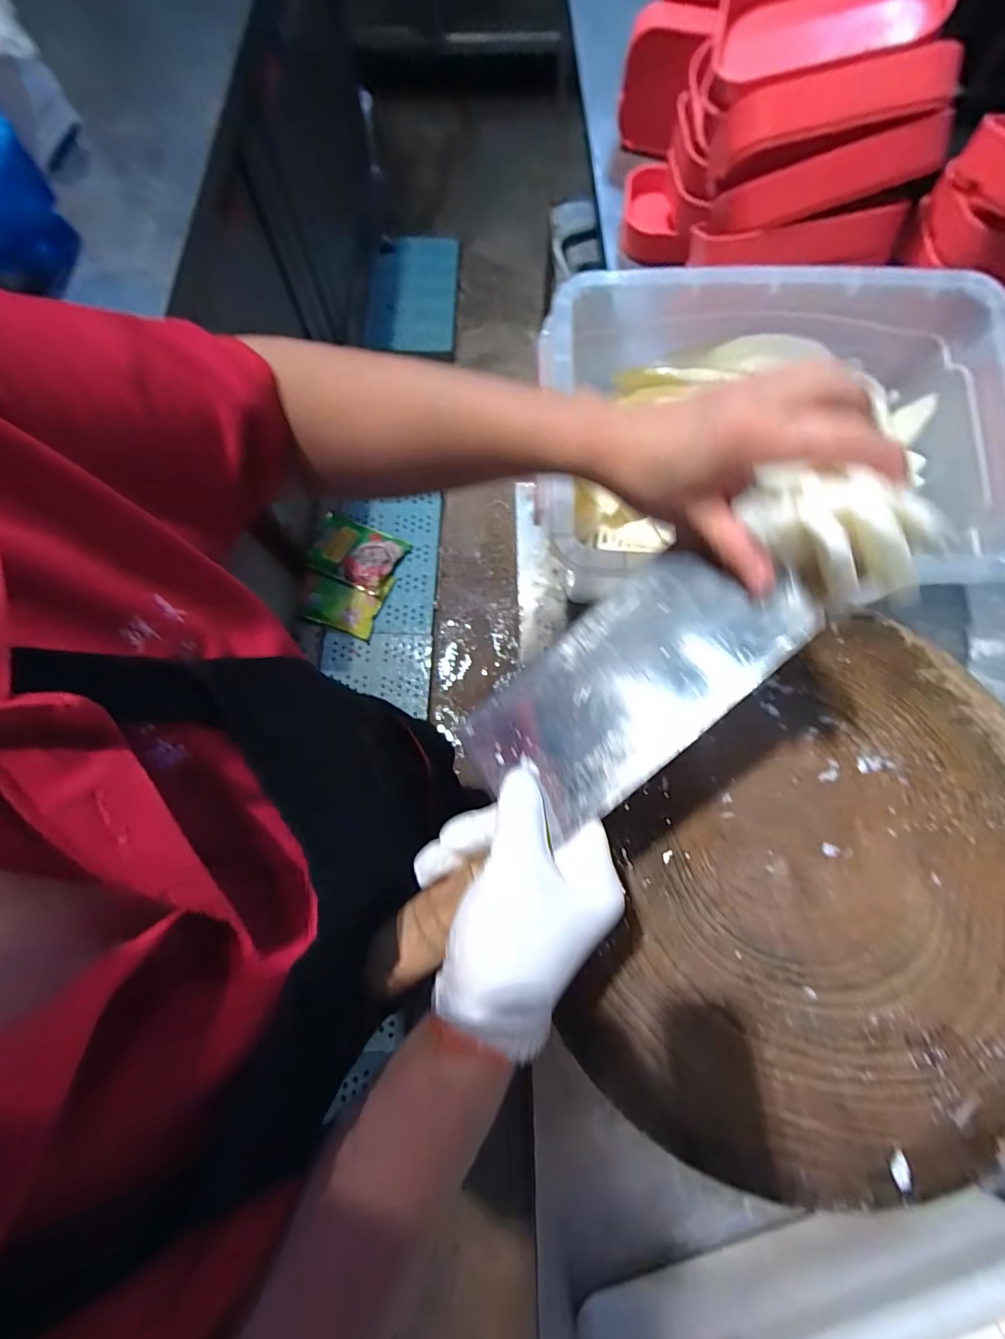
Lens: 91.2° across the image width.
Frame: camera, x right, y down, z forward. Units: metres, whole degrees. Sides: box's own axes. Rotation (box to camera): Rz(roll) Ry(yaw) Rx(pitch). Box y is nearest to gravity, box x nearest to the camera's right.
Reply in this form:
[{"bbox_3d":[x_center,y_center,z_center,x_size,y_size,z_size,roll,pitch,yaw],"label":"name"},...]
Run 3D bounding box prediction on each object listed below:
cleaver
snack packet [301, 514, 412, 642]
[{"bbox_3d":[0.031,0.035,0.270,0.266,0.018,0.099,-42,52,2],"label":"cleaver"},{"bbox_3d":[-0.419,-0.254,1.324,0.230,0.061,0.298,20,76,6],"label":"snack packet"}]

